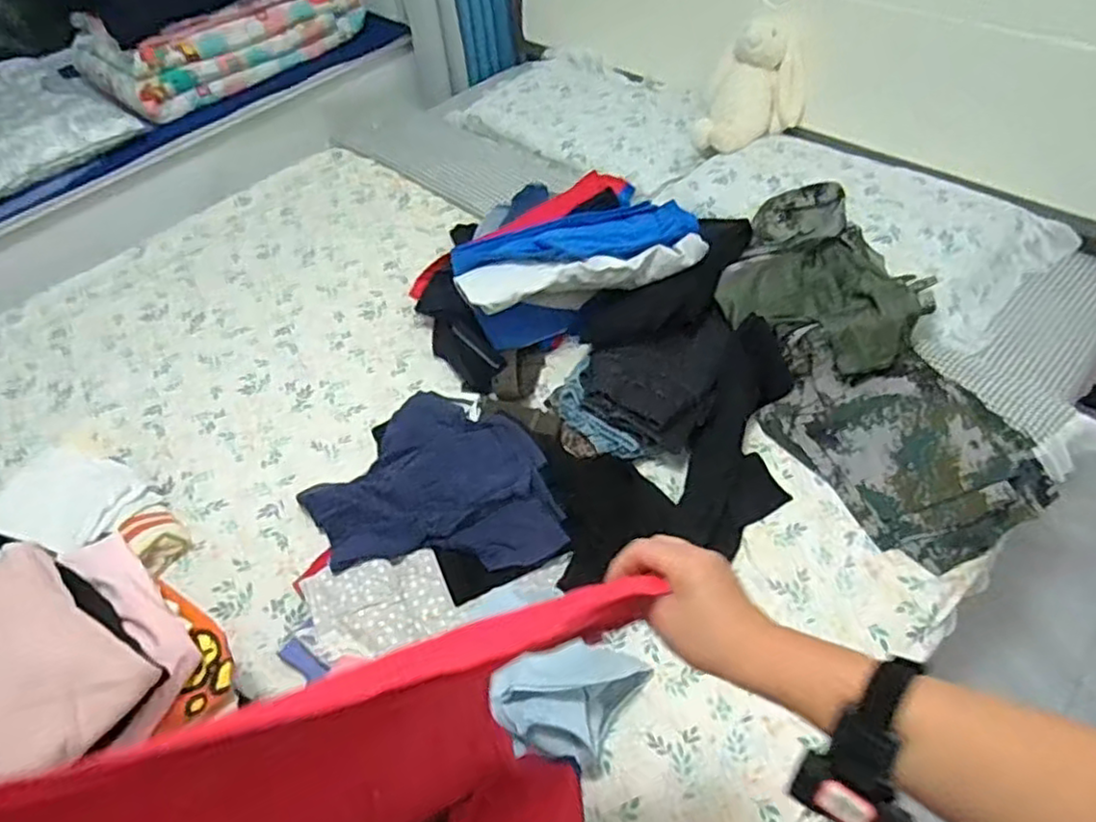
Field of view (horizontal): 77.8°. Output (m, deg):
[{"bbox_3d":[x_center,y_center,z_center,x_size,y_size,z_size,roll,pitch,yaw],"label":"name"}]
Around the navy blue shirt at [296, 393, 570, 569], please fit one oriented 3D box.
[{"bbox_3d":[-0.180,0.101,1.096,0.406,0.091,0.325,-1,50,5],"label":"navy blue shirt"}]

